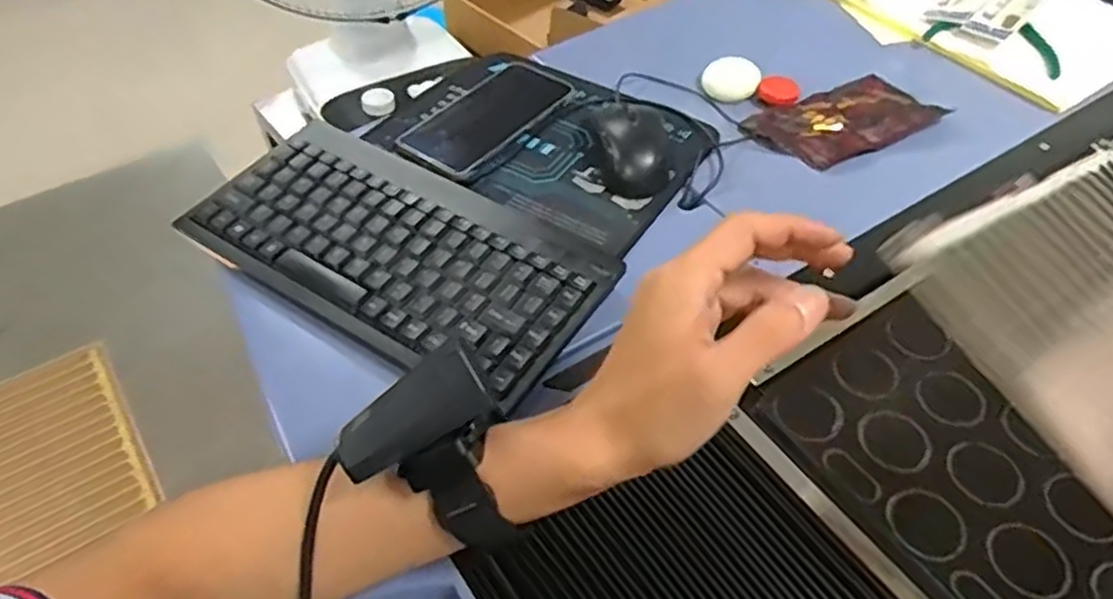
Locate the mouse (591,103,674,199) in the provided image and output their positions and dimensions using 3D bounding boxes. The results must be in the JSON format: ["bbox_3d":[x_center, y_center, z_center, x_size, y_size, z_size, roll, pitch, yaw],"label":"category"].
[{"bbox_3d":[0.063,-0.130,0.603,0.059,0.035,0.106,-4,50,-5],"label":"mouse"}]

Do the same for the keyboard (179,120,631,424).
[{"bbox_3d":[-0.111,-0.034,0.516,0.283,0.032,0.148,25,54,18],"label":"keyboard"}]

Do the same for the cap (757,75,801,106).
[{"bbox_3d":[0.220,-0.206,0.726,0.040,0.008,0.040,1,50,-1],"label":"cap"}]

